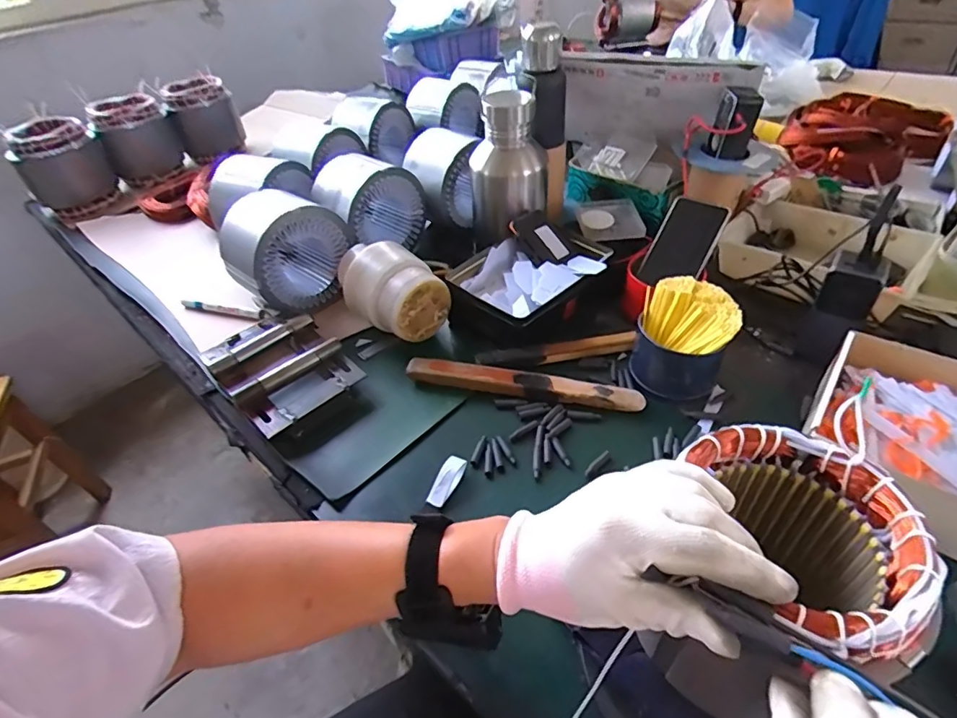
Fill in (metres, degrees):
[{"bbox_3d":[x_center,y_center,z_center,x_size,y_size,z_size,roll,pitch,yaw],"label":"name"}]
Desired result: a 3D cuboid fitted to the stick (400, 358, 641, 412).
[{"bbox_3d":[0.051,0.027,0.604,0.272,0.028,0.031,6,44,14],"label":"stick"}]

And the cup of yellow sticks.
[{"bbox_3d":[0.235,-0.023,0.593,0.101,0.099,0.094,-4,43,3],"label":"cup of yellow sticks"}]

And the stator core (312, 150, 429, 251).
[{"bbox_3d":[-0.174,-0.251,0.824,0.154,0.131,0.108,-35,50,-27],"label":"stator core"}]

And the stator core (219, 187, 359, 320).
[{"bbox_3d":[-0.277,-0.152,0.745,0.116,0.147,0.159,26,52,30],"label":"stator core"}]

